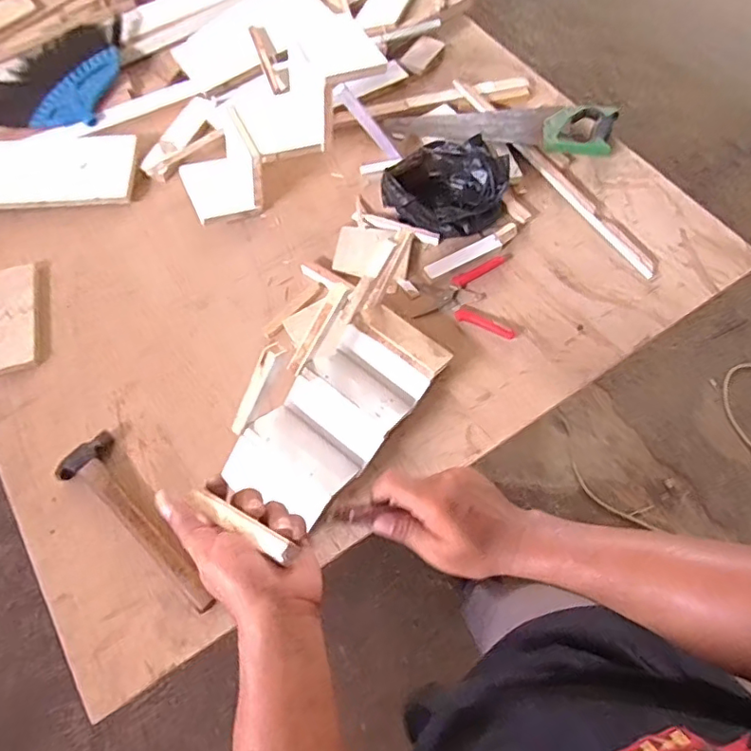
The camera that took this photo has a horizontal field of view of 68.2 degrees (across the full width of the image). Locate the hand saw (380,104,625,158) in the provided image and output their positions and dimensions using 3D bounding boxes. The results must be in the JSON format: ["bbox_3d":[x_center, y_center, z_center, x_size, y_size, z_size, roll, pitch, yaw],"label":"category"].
[{"bbox_3d":[0.243,-0.489,1.068,0.440,0.037,0.122,6,69,3],"label":"hand saw"}]

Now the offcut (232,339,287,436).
[{"bbox_3d":[-0.153,0.020,0.714,0.017,0.029,0.146,38,118,14],"label":"offcut"}]

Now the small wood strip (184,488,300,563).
[{"bbox_3d":[-0.108,0.114,0.435,0.103,0.013,0.012,22,69,26],"label":"small wood strip"}]

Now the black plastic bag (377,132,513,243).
[{"bbox_3d":[0.121,-0.332,0.964,0.205,0.095,0.145,25,71,10],"label":"black plastic bag"}]

